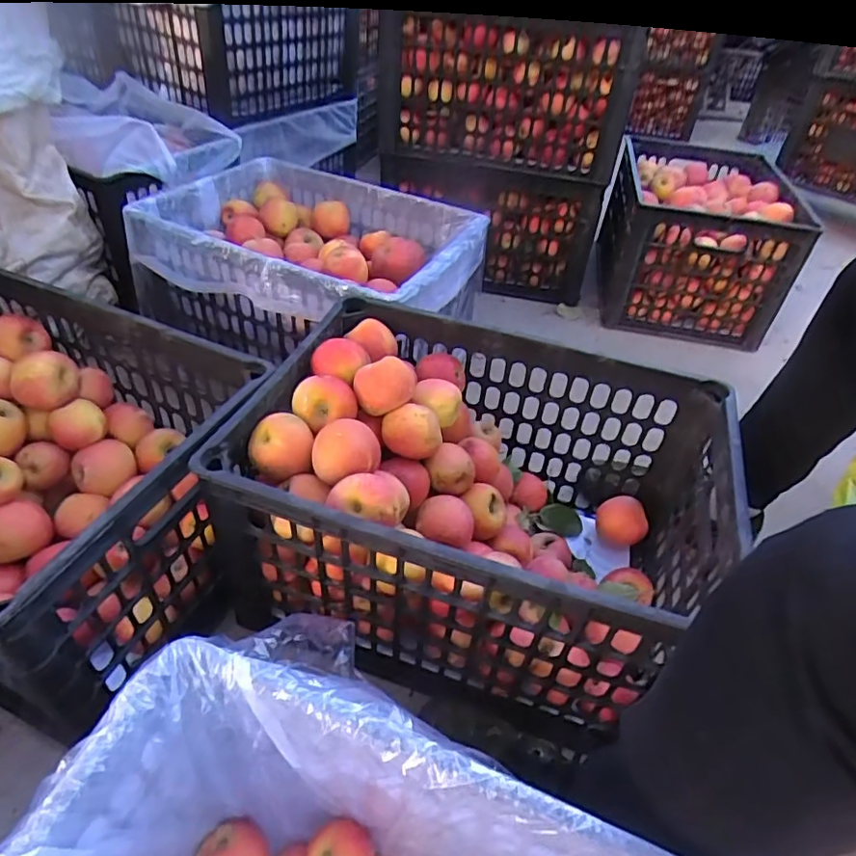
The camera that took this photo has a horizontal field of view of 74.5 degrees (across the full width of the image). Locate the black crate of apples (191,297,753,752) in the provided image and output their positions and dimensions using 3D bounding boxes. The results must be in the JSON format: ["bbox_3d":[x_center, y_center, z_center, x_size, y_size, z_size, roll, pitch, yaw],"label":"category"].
[{"bbox_3d":[0.053,0.084,0.651,0.467,0.260,0.349,17,41,13],"label":"black crate of apples"}]

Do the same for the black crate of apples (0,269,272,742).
[{"bbox_3d":[-0.455,0.038,0.621,0.497,0.223,0.340,20,42,15],"label":"black crate of apples"}]

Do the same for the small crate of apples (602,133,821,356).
[{"bbox_3d":[0.605,-0.445,1.328,0.357,0.279,0.513,14,41,8],"label":"small crate of apples"}]

